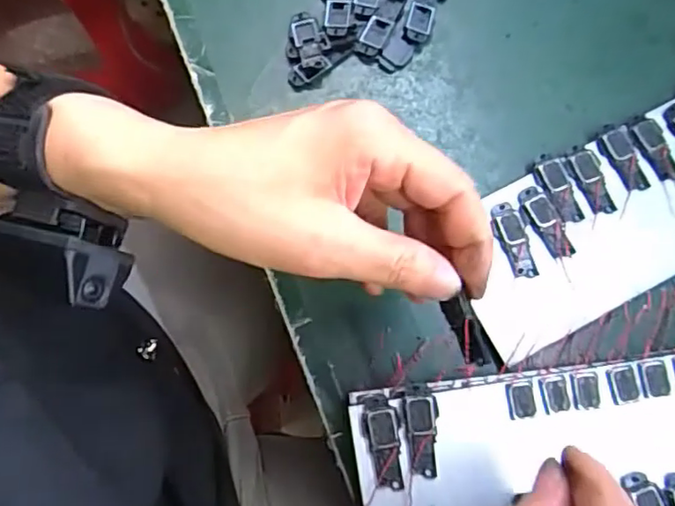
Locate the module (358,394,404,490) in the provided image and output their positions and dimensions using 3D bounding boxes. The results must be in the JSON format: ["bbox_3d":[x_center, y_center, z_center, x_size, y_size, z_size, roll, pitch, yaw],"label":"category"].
[{"bbox_3d":[0.021,0.085,0.268,0.015,0.010,0.041,-9,79,-5],"label":"module"}]

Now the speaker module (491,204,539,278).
[{"bbox_3d":[0.090,-0.006,0.303,0.016,0.004,0.039,-13,80,-5],"label":"speaker module"}]

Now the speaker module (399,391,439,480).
[{"bbox_3d":[0.037,0.082,0.268,0.016,0.004,0.037,-3,79,-3],"label":"speaker module"}]

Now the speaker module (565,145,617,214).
[{"bbox_3d":[0.133,-0.037,0.311,0.016,0.004,0.037,-21,81,-7],"label":"speaker module"}]

